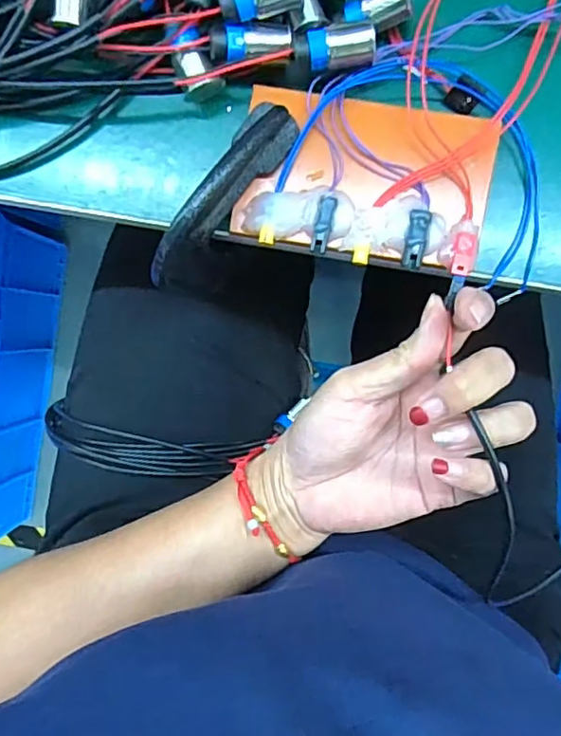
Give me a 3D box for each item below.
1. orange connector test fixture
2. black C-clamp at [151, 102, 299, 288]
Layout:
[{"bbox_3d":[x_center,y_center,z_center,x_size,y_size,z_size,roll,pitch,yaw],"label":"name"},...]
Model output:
[{"bbox_3d":[0.038,-0.087,0.281,0.113,0.020,0.072,11,94,3],"label":"orange connector test fixture"},{"bbox_3d":[-0.025,-0.078,0.275,0.017,0.046,0.095,37,95,2],"label":"black C-clamp"}]

